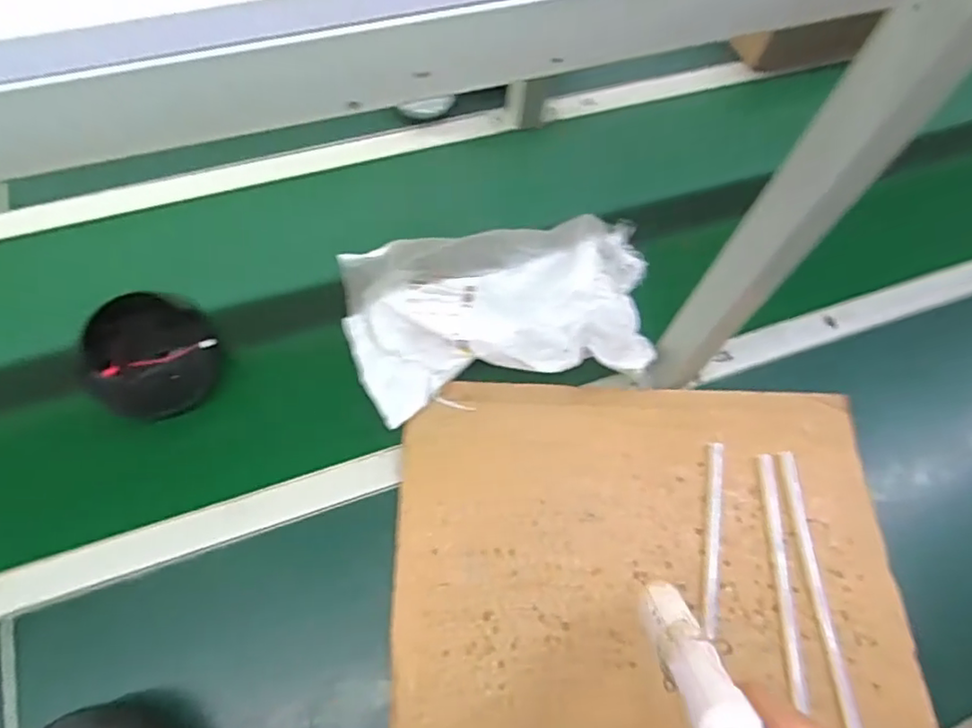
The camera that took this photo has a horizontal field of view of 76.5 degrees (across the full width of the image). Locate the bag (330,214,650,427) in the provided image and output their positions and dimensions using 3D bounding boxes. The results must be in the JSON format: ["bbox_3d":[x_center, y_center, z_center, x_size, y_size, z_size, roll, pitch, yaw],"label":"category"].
[{"bbox_3d":[0.013,-0.068,0.697,0.333,0.087,0.221,-8,64,-9],"label":"bag"}]

